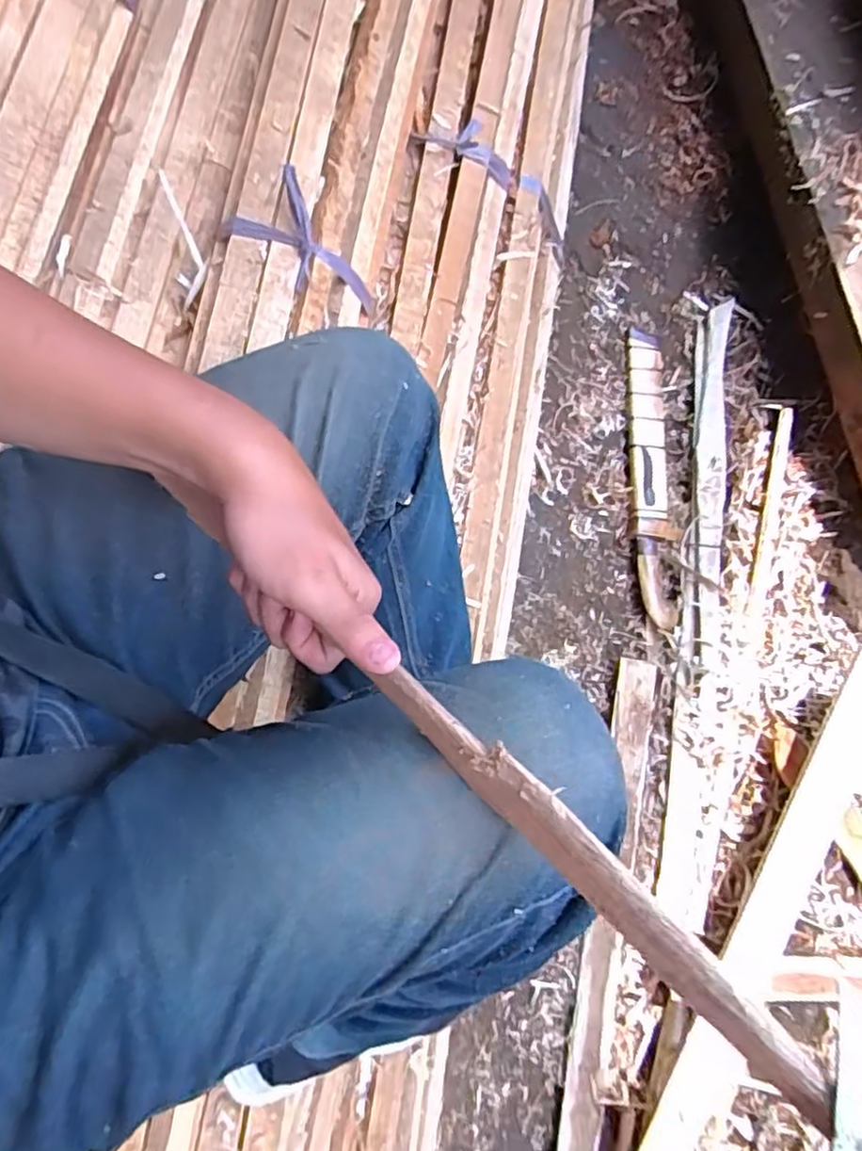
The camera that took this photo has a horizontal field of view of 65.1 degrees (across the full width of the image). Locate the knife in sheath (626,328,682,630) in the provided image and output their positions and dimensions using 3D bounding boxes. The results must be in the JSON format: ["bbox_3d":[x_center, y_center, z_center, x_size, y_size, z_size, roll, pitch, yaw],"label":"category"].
[{"bbox_3d":[0.338,-0.161,1.028,0.069,0.034,0.473,-1,73,2],"label":"knife in sheath"}]

